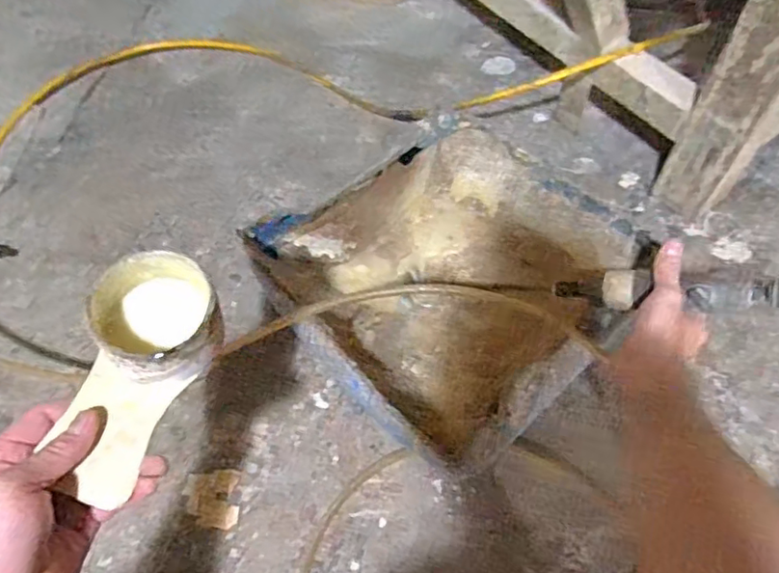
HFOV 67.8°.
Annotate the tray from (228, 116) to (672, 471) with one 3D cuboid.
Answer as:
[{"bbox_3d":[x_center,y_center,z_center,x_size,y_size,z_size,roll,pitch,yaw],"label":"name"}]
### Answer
[{"bbox_3d":[0.078,-0.010,0.741,0.365,0.135,0.377,-35,65,-17],"label":"tray"}]

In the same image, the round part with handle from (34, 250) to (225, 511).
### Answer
[{"bbox_3d":[-0.178,0.059,0.395,0.082,0.055,0.173,23,74,14],"label":"round part with handle"}]

